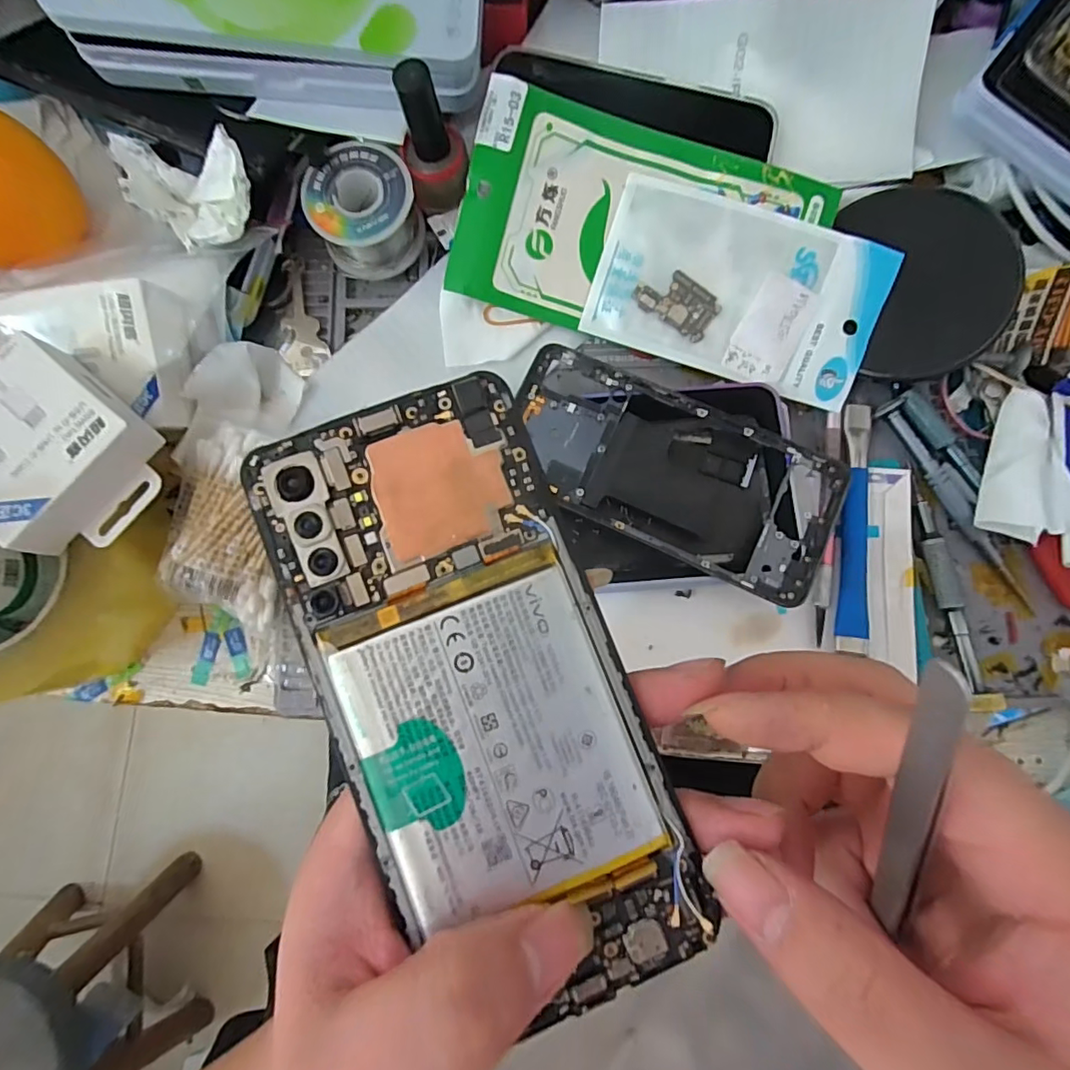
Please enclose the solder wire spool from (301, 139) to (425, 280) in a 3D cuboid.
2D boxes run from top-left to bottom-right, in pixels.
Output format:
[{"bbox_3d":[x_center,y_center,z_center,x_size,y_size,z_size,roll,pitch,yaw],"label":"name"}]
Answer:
[{"bbox_3d":[-0.088,-0.167,0.282,0.052,0.037,0.048,0,82,1],"label":"solder wire spool"}]

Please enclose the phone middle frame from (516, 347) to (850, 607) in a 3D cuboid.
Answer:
[{"bbox_3d":[0.062,-0.031,0.260,0.159,0.015,0.075,25,83,4],"label":"phone middle frame"}]

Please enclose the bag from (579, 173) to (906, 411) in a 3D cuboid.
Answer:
[{"bbox_3d":[0.102,-0.123,0.272,0.138,0.004,0.080,19,102,5],"label":"bag"}]

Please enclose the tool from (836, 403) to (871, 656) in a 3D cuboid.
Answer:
[{"bbox_3d":[0.157,-0.006,0.265,0.014,0.010,0.124,8,83,2],"label":"tool"}]

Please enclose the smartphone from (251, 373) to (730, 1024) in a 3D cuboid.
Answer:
[{"bbox_3d":[-0.013,0.037,0.135,0.072,0.009,0.154,-26,85,-3],"label":"smartphone"}]

